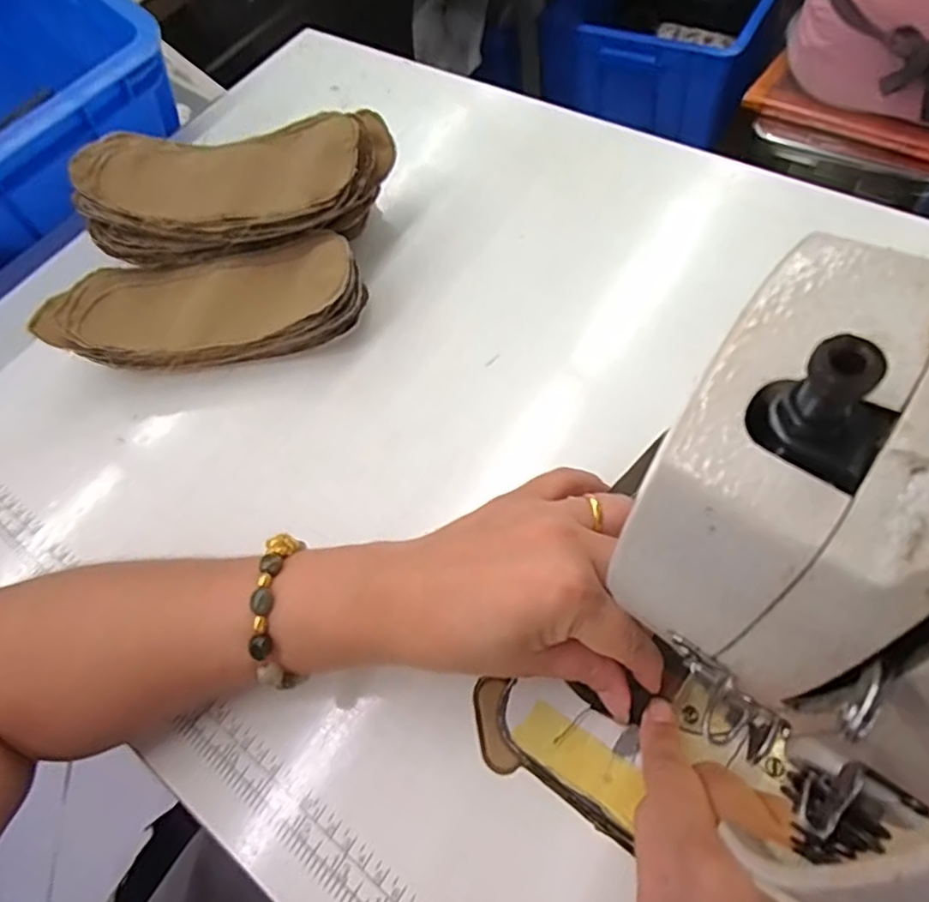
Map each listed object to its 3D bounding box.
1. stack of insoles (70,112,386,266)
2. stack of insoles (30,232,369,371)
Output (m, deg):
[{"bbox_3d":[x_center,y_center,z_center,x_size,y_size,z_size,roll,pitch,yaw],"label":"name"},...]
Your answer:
[{"bbox_3d":[-0.157,-0.182,0.427,0.214,0.068,0.097,-7,63,5],"label":"stack of insoles"},{"bbox_3d":[-0.171,-0.100,0.402,0.205,0.040,0.079,-9,60,2],"label":"stack of insoles"}]

